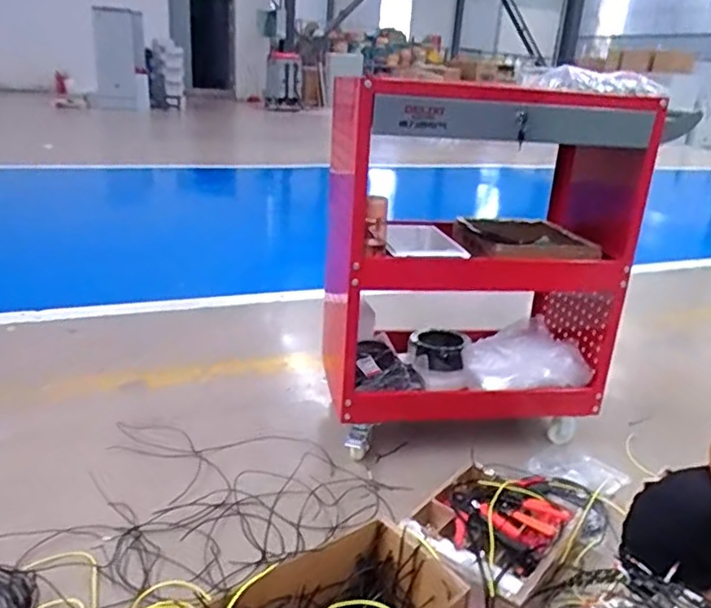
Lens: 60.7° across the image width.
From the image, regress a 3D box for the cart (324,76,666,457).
[{"bbox_3d":[0.340,-0.188,1.752,0.782,0.825,0.683,1,21,-7],"label":"cart"}]

